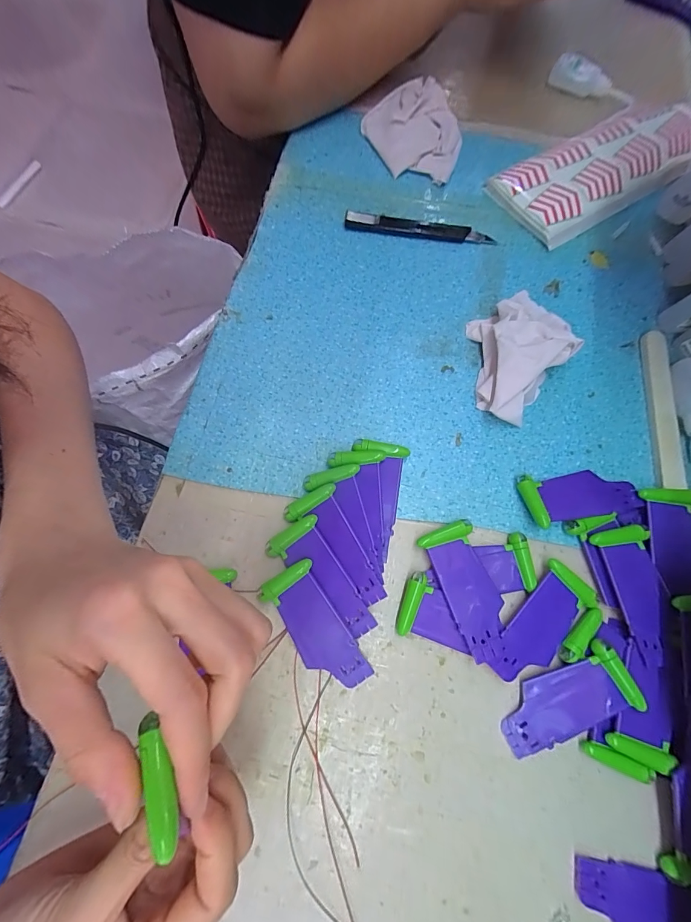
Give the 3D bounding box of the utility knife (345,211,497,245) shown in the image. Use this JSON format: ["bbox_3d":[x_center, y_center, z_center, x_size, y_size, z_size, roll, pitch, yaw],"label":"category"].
[{"bbox_3d":[0.072,-0.229,0.366,0.143,0.011,0.016,7,73,1],"label":"utility knife"}]

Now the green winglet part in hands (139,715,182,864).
[{"bbox_3d":[-0.068,0.116,0.135,0.011,0.004,0.040,-23,63,-7],"label":"green winglet part in hands"}]

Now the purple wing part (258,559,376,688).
[{"bbox_3d":[-0.022,0.117,0.259,0.039,0.016,0.089,-30,76,-9],"label":"purple wing part"}]

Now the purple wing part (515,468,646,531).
[{"bbox_3d":[0.181,0.025,0.290,0.085,0.013,0.040,-11,73,-4],"label":"purple wing part"}]

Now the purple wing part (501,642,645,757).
[{"bbox_3d":[0.145,0.158,0.247,0.089,0.007,0.041,-26,66,5],"label":"purple wing part"}]

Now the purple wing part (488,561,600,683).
[{"bbox_3d":[0.139,0.116,0.261,0.039,0.006,0.091,41,77,11],"label":"purple wing part"}]

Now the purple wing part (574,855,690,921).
[{"bbox_3d":[0.178,0.267,0.222,0.076,0.006,0.037,8,73,2],"label":"purple wing part"}]

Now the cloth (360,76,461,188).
[{"bbox_3d":[0.072,-0.358,0.403,0.084,0.026,0.135,-17,74,-6],"label":"cloth"}]

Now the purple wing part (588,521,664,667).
[{"bbox_3d":[0.210,0.092,0.266,0.040,0.008,0.088,-13,74,-5],"label":"purple wing part"}]

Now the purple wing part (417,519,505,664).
[{"bbox_3d":[0.089,0.092,0.269,0.040,0.012,0.090,-23,75,-7],"label":"purple wing part"}]

